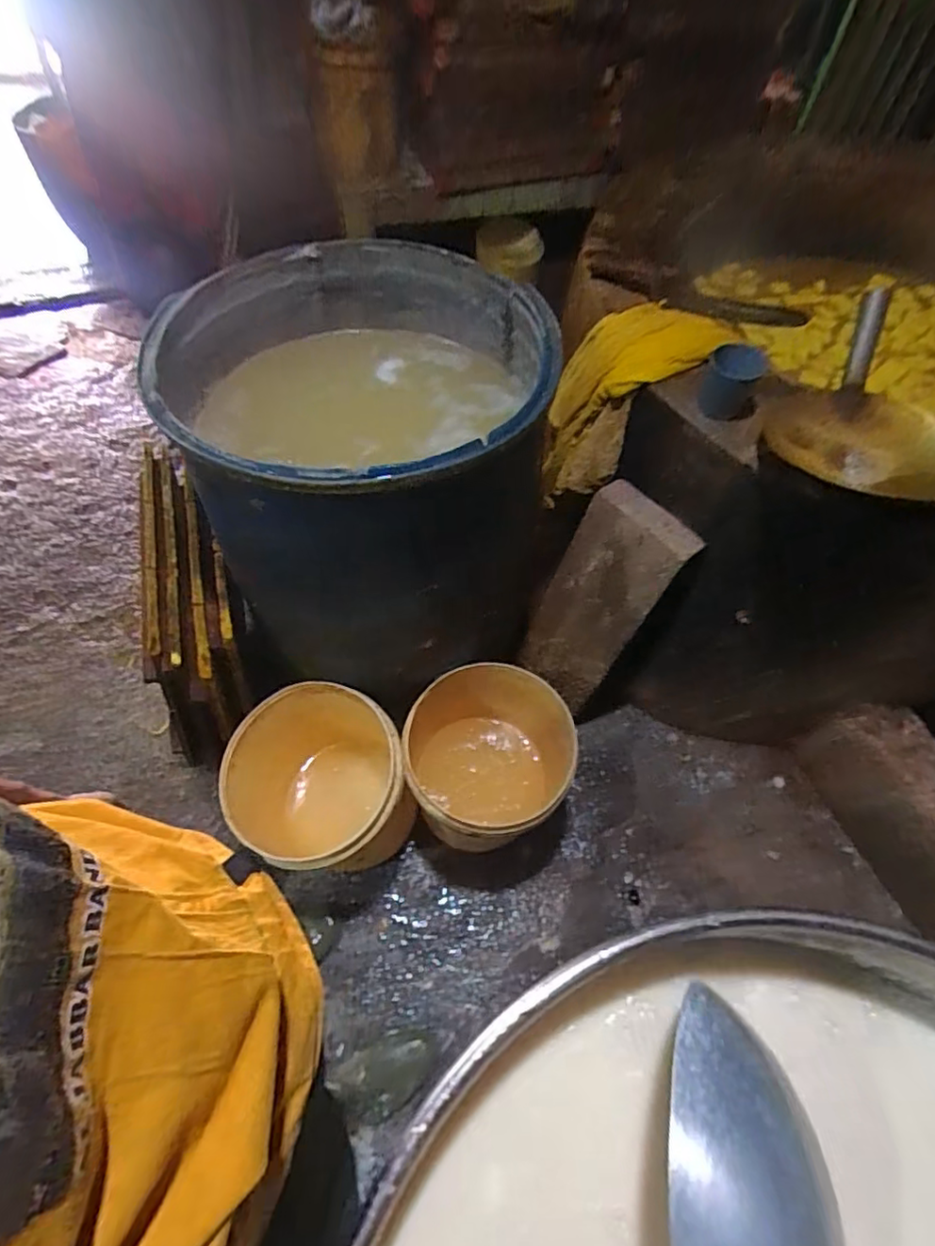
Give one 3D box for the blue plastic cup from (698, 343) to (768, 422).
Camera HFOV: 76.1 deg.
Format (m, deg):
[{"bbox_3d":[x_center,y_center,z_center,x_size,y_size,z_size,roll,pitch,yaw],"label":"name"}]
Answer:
[{"bbox_3d":[0.399,-0.369,0.908,0.079,0.079,0.086,2,59,-3],"label":"blue plastic cup"}]

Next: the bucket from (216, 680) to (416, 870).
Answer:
[{"bbox_3d":[-0.277,0.337,1.223,0.302,0.408,0.314,2,59,-3],"label":"bucket"}]

